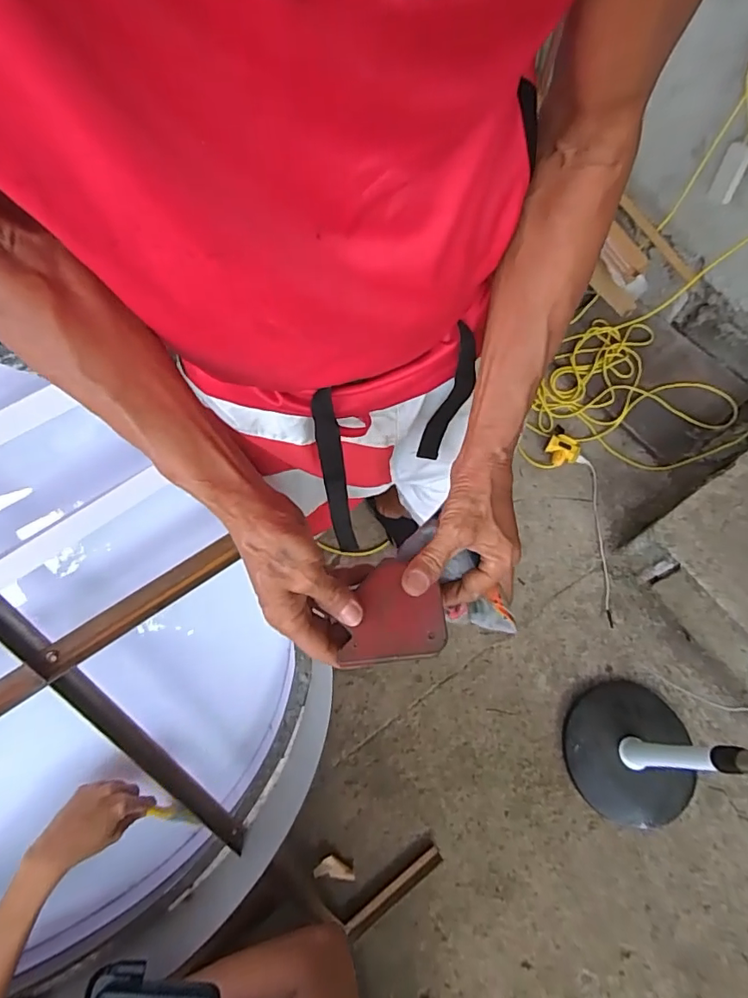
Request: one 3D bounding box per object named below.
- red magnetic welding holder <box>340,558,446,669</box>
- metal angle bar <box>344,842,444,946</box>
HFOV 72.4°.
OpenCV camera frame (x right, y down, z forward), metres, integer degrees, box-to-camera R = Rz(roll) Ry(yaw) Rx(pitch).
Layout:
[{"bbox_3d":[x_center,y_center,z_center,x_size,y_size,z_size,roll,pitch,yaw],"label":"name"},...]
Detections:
[{"bbox_3d":[0.013,0.087,0.400,0.081,0.011,0.077,-7,71,0],"label":"red magnetic welding holder"},{"bbox_3d":[0.039,0.760,0.987,0.216,0.028,0.030,-32,72,-15],"label":"metal angle bar"}]

